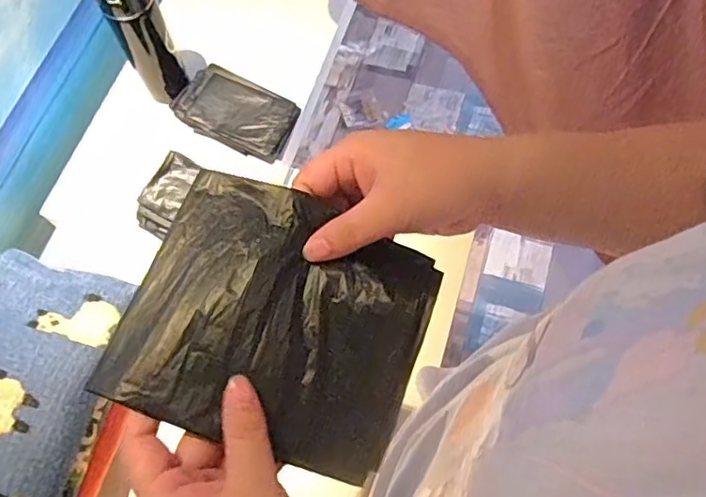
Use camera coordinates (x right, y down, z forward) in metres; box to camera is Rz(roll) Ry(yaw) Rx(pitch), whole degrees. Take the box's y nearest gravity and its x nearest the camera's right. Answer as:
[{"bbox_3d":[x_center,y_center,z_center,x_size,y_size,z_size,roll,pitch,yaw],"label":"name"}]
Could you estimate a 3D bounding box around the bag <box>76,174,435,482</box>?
[{"bbox_3d":[-0.042,0.041,0.336,0.161,0.022,0.141,23,74,-4],"label":"bag"}]

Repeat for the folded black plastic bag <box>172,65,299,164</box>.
[{"bbox_3d":[-0.178,-0.208,0.873,0.186,0.030,0.106,22,70,11],"label":"folded black plastic bag"}]

